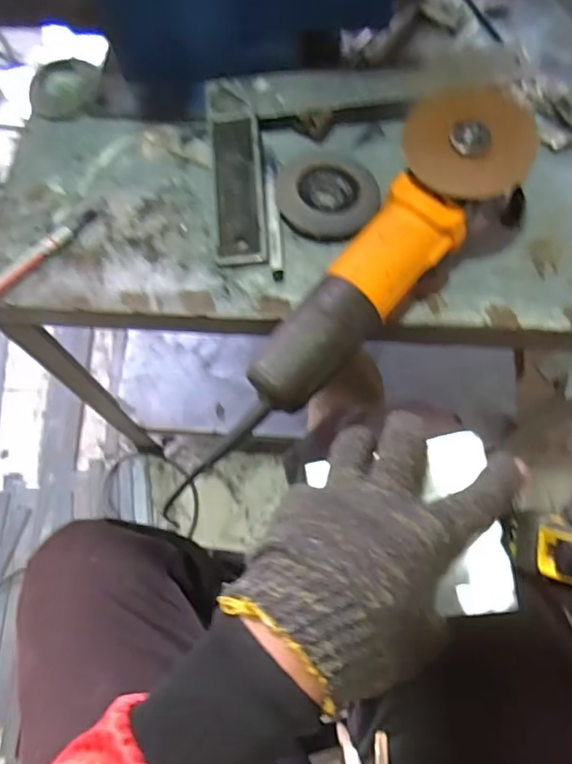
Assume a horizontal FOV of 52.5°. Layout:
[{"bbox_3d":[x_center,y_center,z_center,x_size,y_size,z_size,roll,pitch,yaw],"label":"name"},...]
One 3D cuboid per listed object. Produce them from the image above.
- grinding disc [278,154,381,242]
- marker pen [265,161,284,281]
[{"bbox_3d":[0.036,-0.169,0.527,0.091,0.020,0.090,0,70,1],"label":"grinding disc"},{"bbox_3d":[-0.011,-0.147,0.524,0.011,0.015,0.115,-4,70,0],"label":"marker pen"}]

